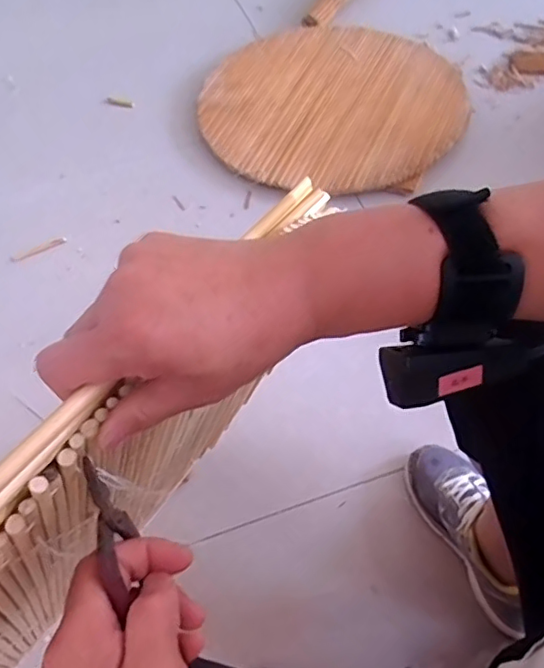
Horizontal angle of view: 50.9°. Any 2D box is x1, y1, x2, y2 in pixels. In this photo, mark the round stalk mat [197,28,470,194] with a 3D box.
[{"bbox_3d":[0.121,-0.500,1.215,0.541,0.035,0.502,-1,57,2],"label":"round stalk mat"}]

